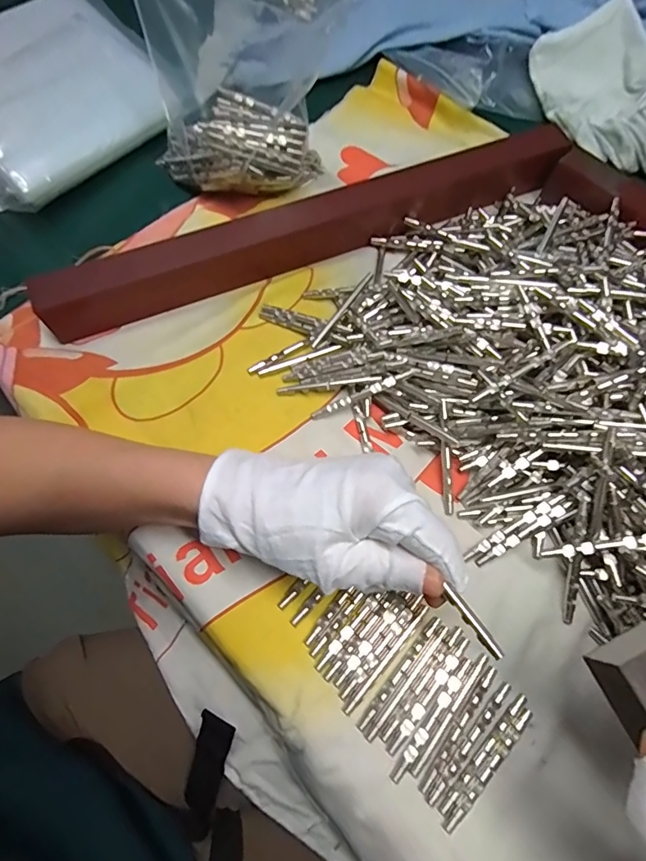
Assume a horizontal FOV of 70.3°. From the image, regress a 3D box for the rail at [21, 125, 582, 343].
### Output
[{"bbox_3d":[-0.006,-0.147,0.321,0.377,0.039,0.024,-21,72,-8],"label":"rail"}]

